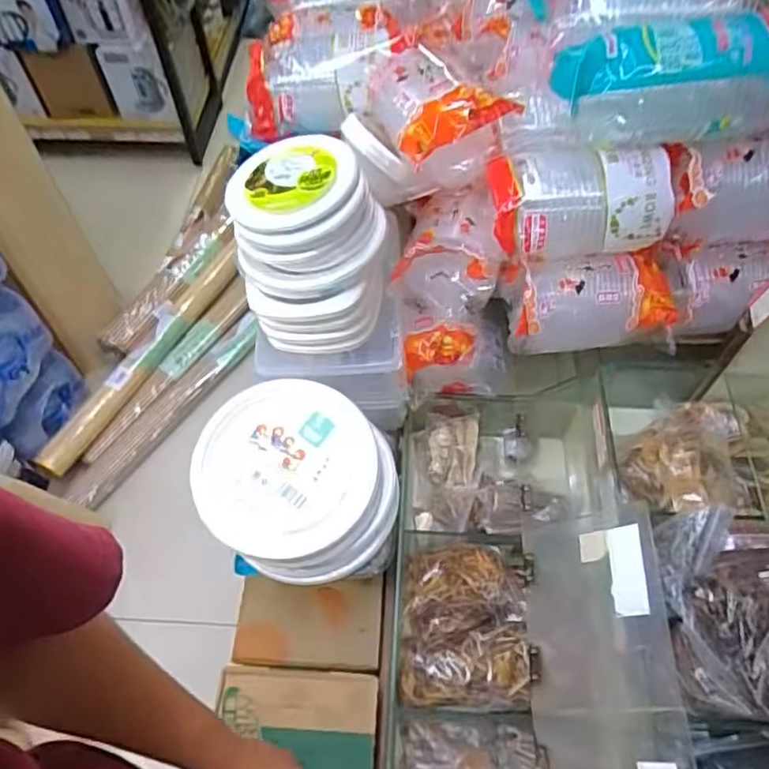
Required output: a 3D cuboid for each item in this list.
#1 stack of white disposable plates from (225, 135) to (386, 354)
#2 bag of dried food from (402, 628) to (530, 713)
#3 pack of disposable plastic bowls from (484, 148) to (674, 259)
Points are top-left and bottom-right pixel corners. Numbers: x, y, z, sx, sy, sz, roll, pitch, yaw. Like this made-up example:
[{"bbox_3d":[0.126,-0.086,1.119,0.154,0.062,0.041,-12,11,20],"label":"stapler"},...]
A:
[{"bbox_3d":[-0.090,-0.165,0.733,0.163,0.186,0.181,-12,57,-7],"label":"stack of white disposable plates"},{"bbox_3d":[0.094,0.342,0.733,0.147,0.058,0.087,1,56,2],"label":"bag of dried food"},{"bbox_3d":[0.218,-0.213,0.688,0.185,0.095,0.112,2,56,2],"label":"pack of disposable plastic bowls"}]

